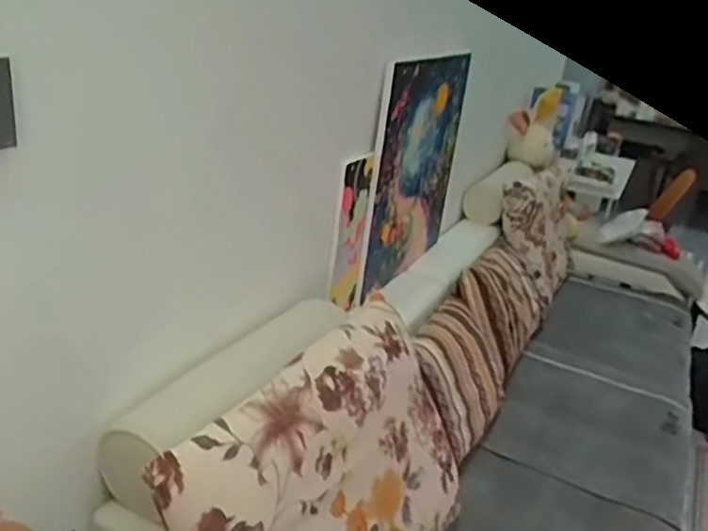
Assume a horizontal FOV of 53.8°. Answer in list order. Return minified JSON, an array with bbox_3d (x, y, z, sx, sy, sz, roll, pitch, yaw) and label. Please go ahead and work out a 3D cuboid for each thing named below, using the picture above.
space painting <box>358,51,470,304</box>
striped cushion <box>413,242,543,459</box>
[{"bbox_3d":[0.160,-0.226,1.675,0.024,0.560,0.479,23,31,23],"label":"space painting"},{"bbox_3d":[0.307,0.182,1.813,0.160,0.327,0.800,-13,11,32],"label":"striped cushion"}]

